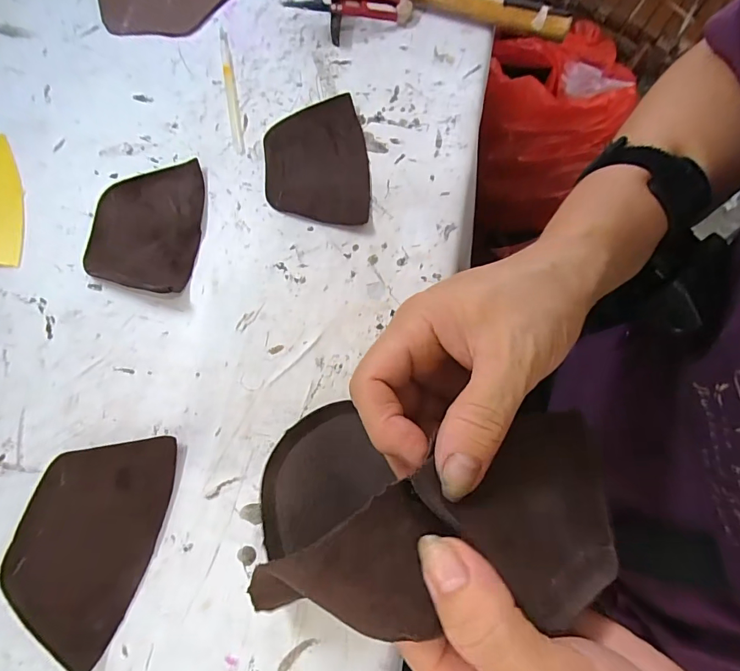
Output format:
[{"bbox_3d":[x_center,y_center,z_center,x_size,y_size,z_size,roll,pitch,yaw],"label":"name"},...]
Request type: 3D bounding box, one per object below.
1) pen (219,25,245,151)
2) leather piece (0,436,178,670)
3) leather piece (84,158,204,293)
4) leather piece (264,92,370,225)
[{"bbox_3d":[-0.111,-0.196,0.344,0.008,0.004,0.129,-12,71,-4],"label":"pen"},{"bbox_3d":[-0.151,0.106,0.233,0.071,0.008,0.106,9,71,4],"label":"leather piece"},{"bbox_3d":[-0.152,-0.074,0.295,0.069,0.012,0.101,0,70,1],"label":"leather piece"},{"bbox_3d":[-0.038,-0.125,0.313,0.071,0.005,0.101,-4,72,-5],"label":"leather piece"}]

